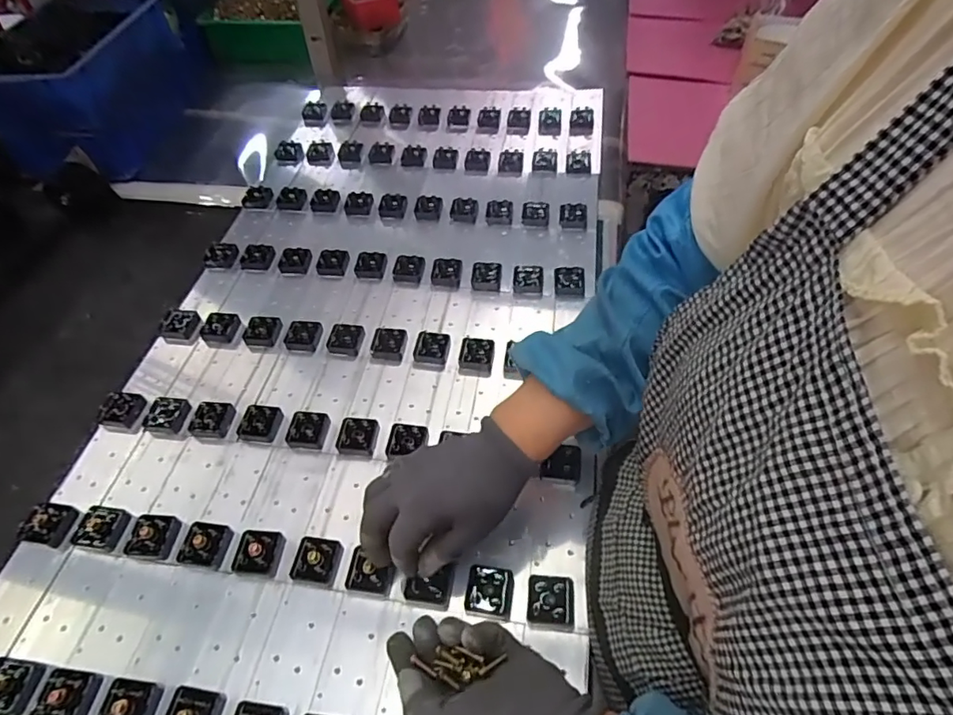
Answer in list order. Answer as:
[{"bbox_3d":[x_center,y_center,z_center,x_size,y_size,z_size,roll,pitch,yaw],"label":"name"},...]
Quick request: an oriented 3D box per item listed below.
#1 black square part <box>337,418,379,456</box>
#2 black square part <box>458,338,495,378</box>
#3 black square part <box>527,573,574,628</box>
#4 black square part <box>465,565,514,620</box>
[{"bbox_3d":[-0.116,0.077,0.518,0.037,0.014,0.039,4,54,6],"label":"black square part"},{"bbox_3d":[0.000,-0.002,0.573,0.036,0.015,0.037,6,54,7],"label":"black square part"},{"bbox_3d":[0.058,0.190,0.415,0.036,0.017,0.036,4,54,6],"label":"black square part"},{"bbox_3d":[0.011,0.186,0.424,0.036,0.019,0.039,4,54,6],"label":"black square part"}]

